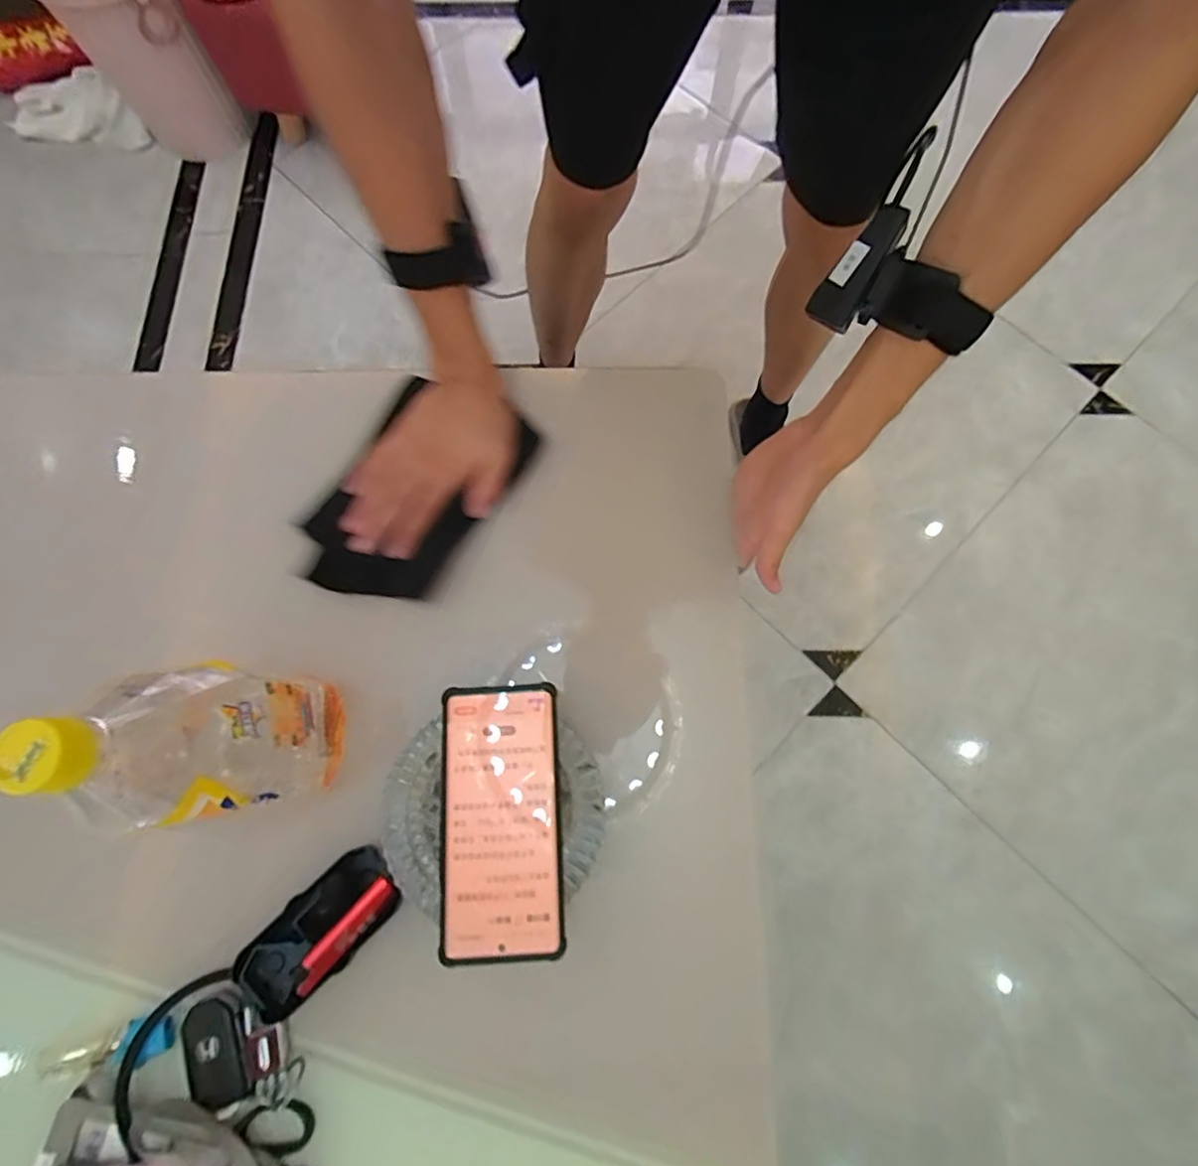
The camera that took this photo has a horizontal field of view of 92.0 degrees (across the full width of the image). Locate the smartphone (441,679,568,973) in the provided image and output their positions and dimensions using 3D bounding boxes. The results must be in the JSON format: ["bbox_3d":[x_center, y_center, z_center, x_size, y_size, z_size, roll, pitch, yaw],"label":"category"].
[{"bbox_3d":[-0.064,0.152,0.376,0.076,0.008,0.166,-3,76,-1],"label":"smartphone"}]

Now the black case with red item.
[{"bbox_3d":[-0.182,0.227,0.377,0.052,0.021,0.111,43,80,9],"label":"black case with red item"}]

